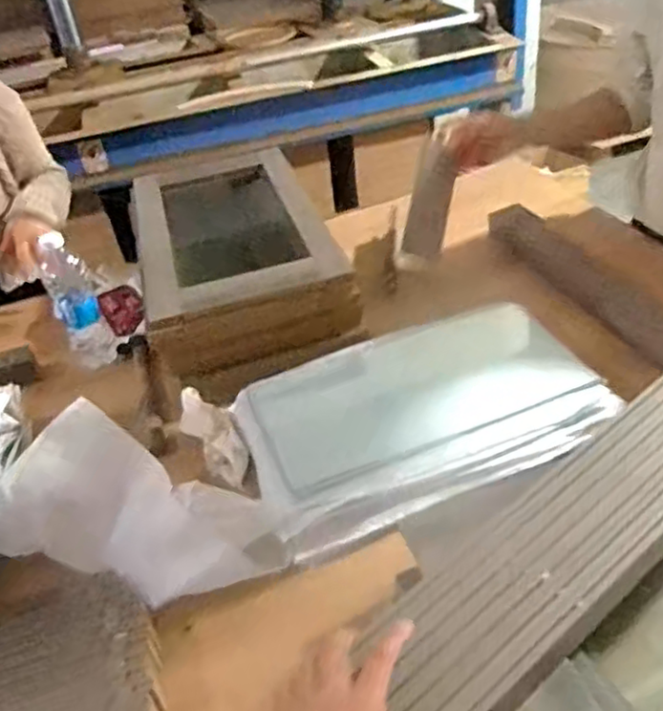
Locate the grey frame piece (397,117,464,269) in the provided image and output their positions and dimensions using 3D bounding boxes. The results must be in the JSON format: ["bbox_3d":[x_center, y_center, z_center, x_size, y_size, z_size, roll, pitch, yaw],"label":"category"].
[{"bbox_3d":[0.166,-0.270,1.110,0.070,0.248,0.029,13,4,26],"label":"grey frame piece"}]

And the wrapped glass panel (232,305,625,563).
[{"bbox_3d":[0.119,0.069,0.884,0.469,0.048,0.335,-19,31,-17],"label":"wrapped glass panel"}]

